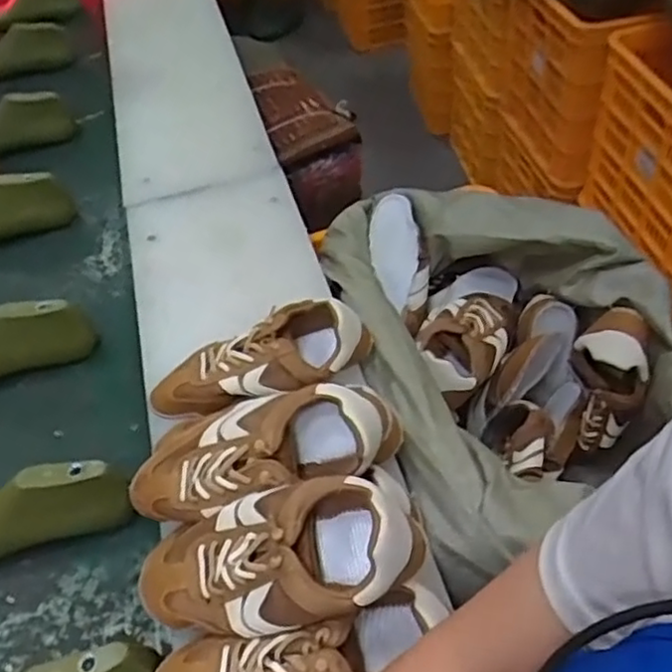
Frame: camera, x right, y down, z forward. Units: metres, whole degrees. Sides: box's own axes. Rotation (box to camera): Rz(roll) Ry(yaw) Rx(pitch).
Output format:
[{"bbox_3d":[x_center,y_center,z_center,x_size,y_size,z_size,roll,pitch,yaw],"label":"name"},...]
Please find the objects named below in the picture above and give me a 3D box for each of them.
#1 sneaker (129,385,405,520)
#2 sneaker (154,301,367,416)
[{"bbox_3d":[-0.078,0.110,0.636,0.247,0.085,0.110,-19,46,9],"label":"sneaker"},{"bbox_3d":[-0.080,0.031,0.765,0.251,0.082,0.098,-19,49,-9],"label":"sneaker"}]

